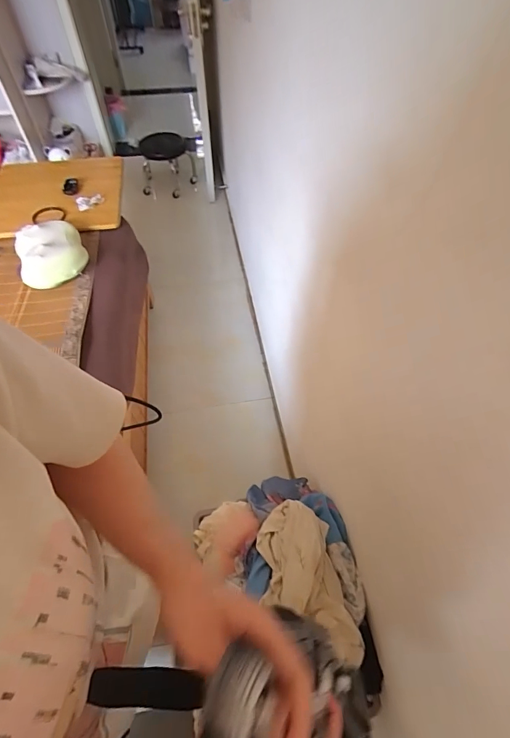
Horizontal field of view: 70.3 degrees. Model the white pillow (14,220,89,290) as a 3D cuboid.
[{"bbox_3d":[-0.732,-0.422,1.304,0.213,0.088,0.266,-23,57,-15],"label":"white pillow"}]

